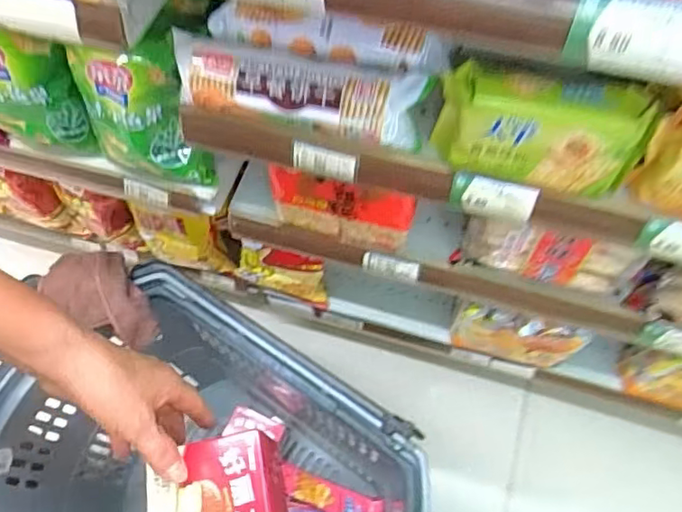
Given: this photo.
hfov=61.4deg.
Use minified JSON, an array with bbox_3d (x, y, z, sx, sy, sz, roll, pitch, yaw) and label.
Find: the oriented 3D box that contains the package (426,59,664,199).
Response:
[{"bbox_3d":[0.152,-0.096,0.447,0.151,0.084,0.043,9,67,7],"label":"package"}]

